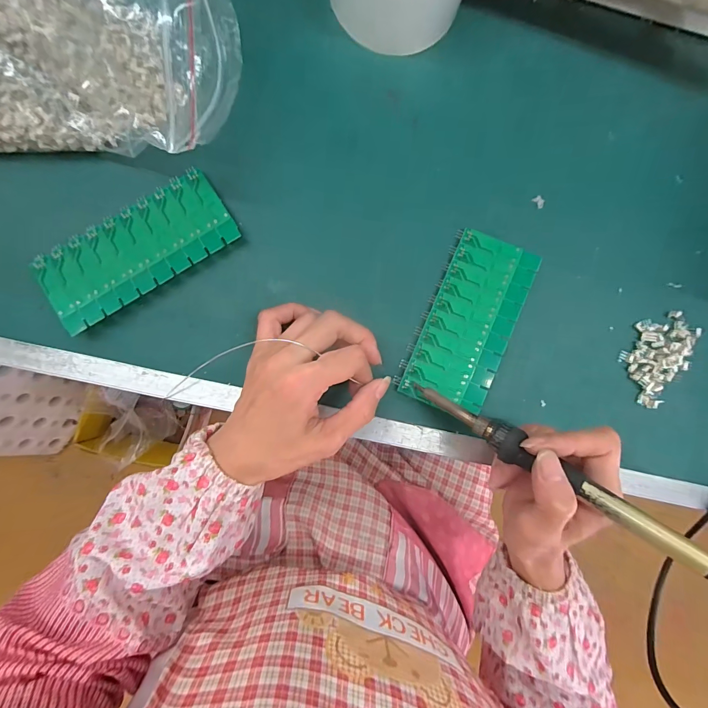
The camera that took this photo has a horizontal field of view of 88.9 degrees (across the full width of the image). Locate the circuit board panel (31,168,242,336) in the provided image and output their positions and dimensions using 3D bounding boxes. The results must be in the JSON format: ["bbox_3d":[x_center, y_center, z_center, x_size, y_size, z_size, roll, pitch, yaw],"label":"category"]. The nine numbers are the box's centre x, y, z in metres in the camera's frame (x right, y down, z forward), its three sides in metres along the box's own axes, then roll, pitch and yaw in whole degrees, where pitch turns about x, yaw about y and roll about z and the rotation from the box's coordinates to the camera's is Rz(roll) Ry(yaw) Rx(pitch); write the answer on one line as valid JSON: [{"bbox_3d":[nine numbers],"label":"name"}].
[{"bbox_3d":[-0.157,-0.077,0.259,0.134,0.004,0.062,-34,86,-5],"label":"circuit board panel"}]

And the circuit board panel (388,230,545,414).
[{"bbox_3d":[0.087,-0.024,0.277,0.066,0.013,0.134,24,87,-4],"label":"circuit board panel"}]

